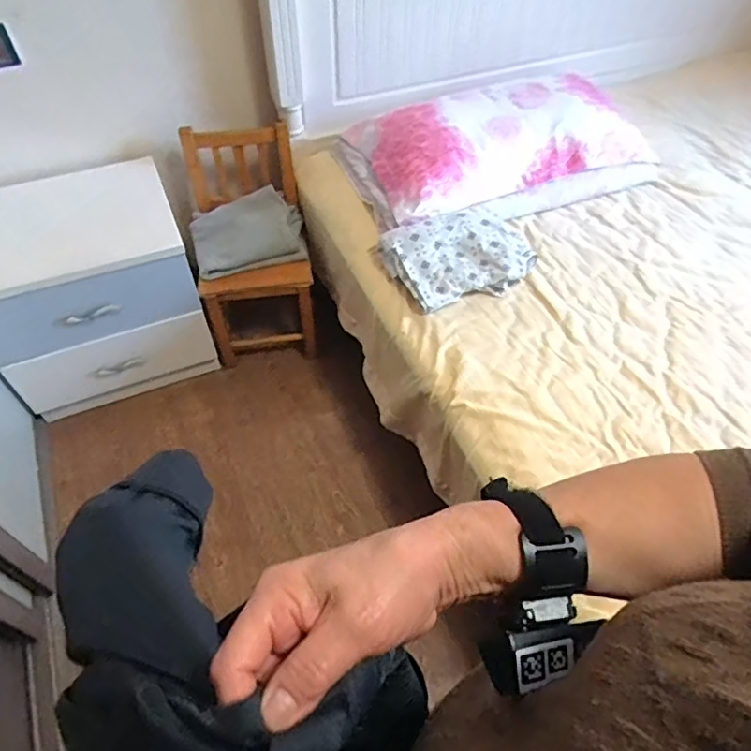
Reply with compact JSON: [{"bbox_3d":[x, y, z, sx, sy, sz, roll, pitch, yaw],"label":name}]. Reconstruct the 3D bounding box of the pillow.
[{"bbox_3d":[0.316,-0.603,1.466,0.751,0.167,0.416,-19,55,-15],"label":"pillow"}]

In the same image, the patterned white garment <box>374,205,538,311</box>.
[{"bbox_3d":[0.195,-0.267,1.256,0.322,0.085,0.224,-18,55,-14],"label":"patterned white garment"}]

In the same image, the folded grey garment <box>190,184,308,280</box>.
[{"bbox_3d":[-0.342,-0.388,1.496,0.287,0.116,0.214,-11,53,-9],"label":"folded grey garment"}]

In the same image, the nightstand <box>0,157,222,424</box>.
[{"bbox_3d":[-0.768,-0.215,1.494,0.544,0.421,0.414,-21,56,-16],"label":"nightstand"}]

